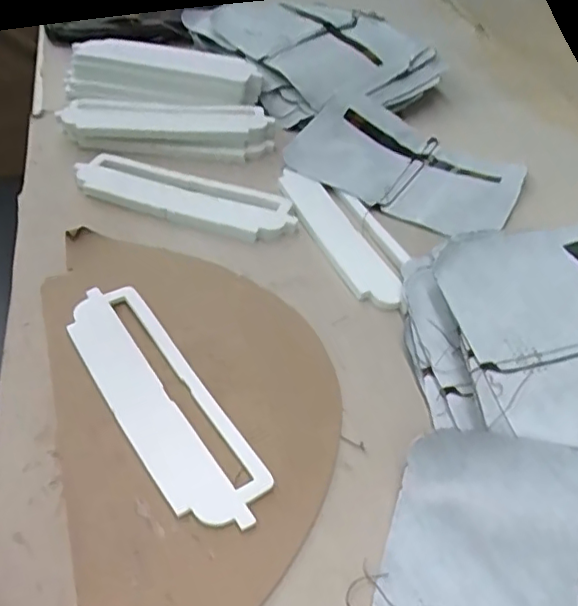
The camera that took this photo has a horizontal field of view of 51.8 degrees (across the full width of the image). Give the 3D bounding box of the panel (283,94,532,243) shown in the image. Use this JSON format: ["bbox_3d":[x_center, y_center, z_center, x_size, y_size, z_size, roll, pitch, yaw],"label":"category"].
[{"bbox_3d":[0.104,-0.123,0.526,0.193,0.033,0.130,24,49,22],"label":"panel"}]

